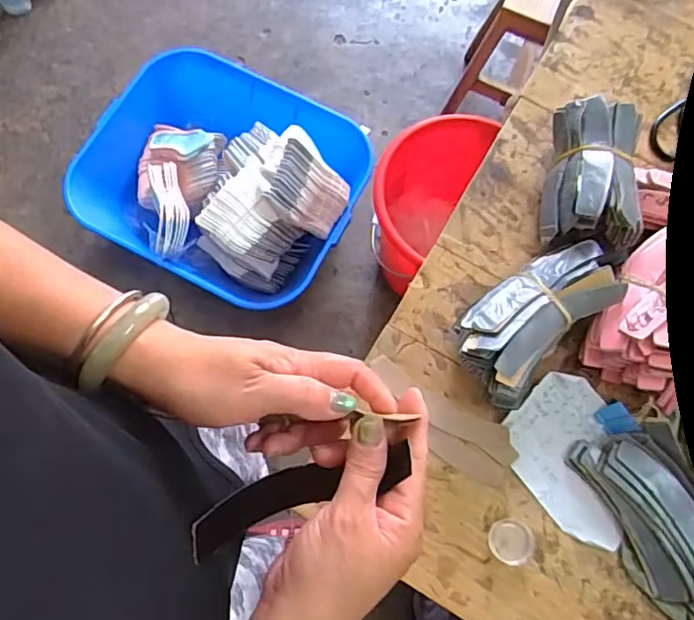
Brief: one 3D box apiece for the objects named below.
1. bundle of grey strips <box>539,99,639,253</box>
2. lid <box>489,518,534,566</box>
[{"bbox_3d":[0.294,-0.162,0.680,0.100,0.084,0.185,10,73,1],"label":"bundle of grey strips"},{"bbox_3d":[0.175,0.246,0.608,0.047,0.006,0.044,1,73,-2],"label":"lid"}]

